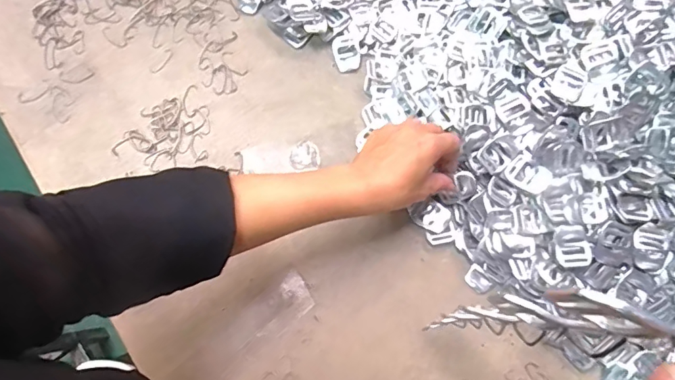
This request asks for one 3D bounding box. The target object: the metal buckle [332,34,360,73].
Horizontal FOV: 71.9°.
[{"bbox_3d":[0.010,-0.156,0.532,0.027,0.004,0.041,-12,94,6],"label":"metal buckle"}]

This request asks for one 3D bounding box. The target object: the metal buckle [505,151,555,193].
[{"bbox_3d":[0.182,-0.014,0.445,0.041,0.004,0.031,43,99,7],"label":"metal buckle"}]

